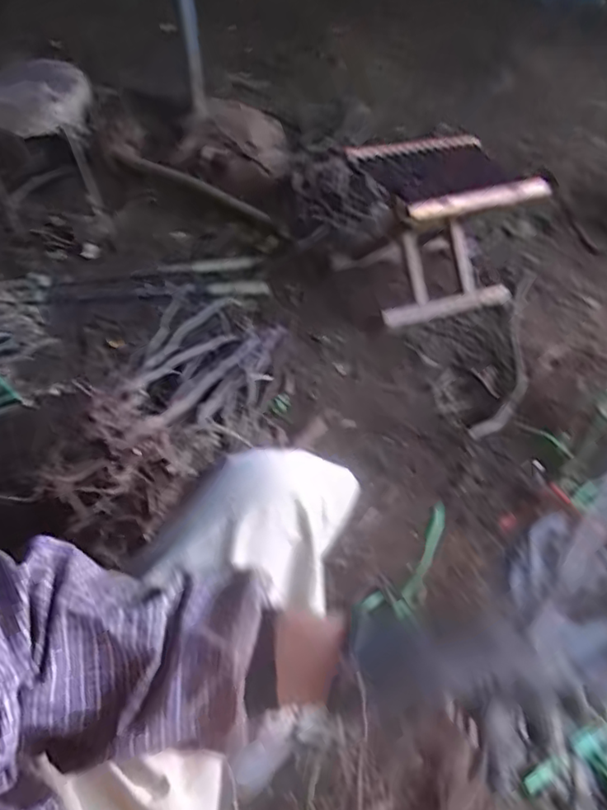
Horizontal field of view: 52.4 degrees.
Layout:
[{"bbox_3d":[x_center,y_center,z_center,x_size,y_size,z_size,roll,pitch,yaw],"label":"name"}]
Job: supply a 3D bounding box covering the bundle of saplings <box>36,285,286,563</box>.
[{"bbox_3d":[-0.194,-0.015,1.085,0.207,0.193,0.633,15,29,7],"label":"bundle of saplings"}]

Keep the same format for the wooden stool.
[{"bbox_3d":[0.290,-0.396,1.387,0.365,0.291,0.301,-16,51,-13],"label":"wooden stool"}]

